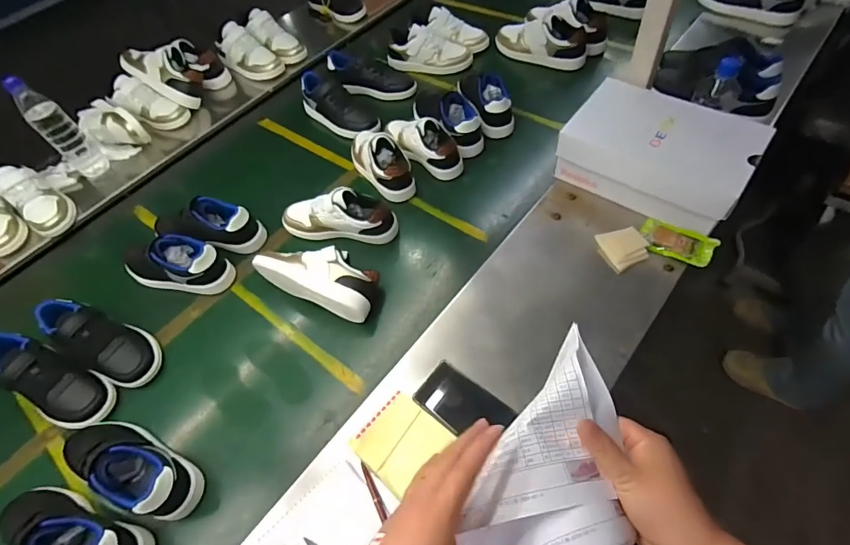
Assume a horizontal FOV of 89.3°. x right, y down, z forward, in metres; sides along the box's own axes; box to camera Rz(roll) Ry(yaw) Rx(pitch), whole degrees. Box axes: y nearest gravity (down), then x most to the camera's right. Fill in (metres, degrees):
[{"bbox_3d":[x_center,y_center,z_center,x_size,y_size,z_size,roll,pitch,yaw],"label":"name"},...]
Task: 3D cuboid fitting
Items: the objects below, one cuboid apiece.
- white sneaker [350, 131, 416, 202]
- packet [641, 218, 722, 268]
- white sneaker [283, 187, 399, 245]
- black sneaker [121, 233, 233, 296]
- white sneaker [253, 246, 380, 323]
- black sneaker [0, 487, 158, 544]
[{"bbox_3d":[-0.096,-0.242,0.883,0.076,0.090,0.205,-30,58,-15],"label":"white sneaker"},{"bbox_3d":[0.411,-0.052,0.703,0.109,0.026,0.064,34,64,24],"label":"packet"},{"bbox_3d":[-0.167,-0.114,0.810,0.224,0.094,0.077,5,56,8],"label":"white sneaker"},{"bbox_3d":[-0.468,-0.013,0.792,0.213,0.113,0.071,8,56,10],"label":"black sneaker"},{"bbox_3d":[-0.178,0.009,0.749,0.216,0.085,0.099,23,60,19],"label":"white sneaker"},{"bbox_3d":[-0.473,0.344,0.561,0.222,0.089,0.082,16,58,15],"label":"black sneaker"}]

